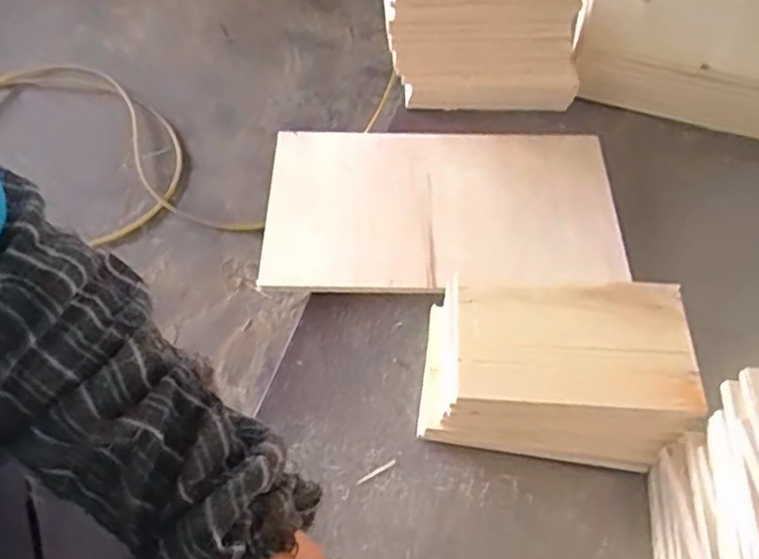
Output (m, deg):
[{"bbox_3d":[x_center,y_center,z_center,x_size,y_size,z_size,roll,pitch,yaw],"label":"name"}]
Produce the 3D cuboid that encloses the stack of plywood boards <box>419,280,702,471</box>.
[{"bbox_3d":[0.139,0.072,0.556,0.204,0.080,0.134,4,57,-1],"label":"stack of plywood boards"}]

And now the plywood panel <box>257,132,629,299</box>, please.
[{"bbox_3d":[0.062,-0.072,0.686,0.343,0.017,0.200,1,57,-2],"label":"plywood panel"}]

